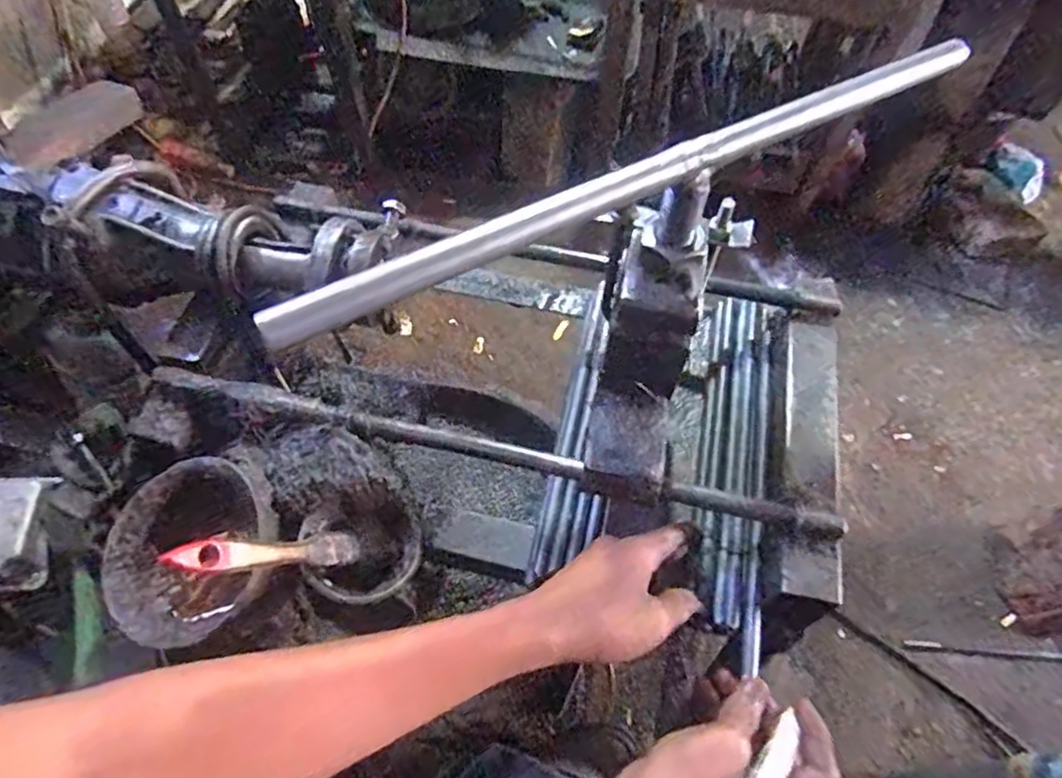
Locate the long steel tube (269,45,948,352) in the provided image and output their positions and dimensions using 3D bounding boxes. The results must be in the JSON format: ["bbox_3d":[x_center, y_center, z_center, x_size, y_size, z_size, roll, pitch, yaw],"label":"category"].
[{"bbox_3d":[0.082,-0.122,0.355,0.464,0.016,0.014,-28,61,-18],"label":"long steel tube"}]

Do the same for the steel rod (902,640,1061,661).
[{"bbox_3d":[0.783,0.446,1.099,0.303,0.009,0.017,4,56,2],"label":"steel rod"}]

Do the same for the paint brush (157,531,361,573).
[{"bbox_3d":[-0.171,0.109,0.433,0.016,0.141,0.021,-41,61,20],"label":"paint brush"}]

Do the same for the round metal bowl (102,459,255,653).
[{"bbox_3d":[-0.245,0.120,0.481,0.119,0.050,0.119,-1,80,4],"label":"round metal bowl"}]

